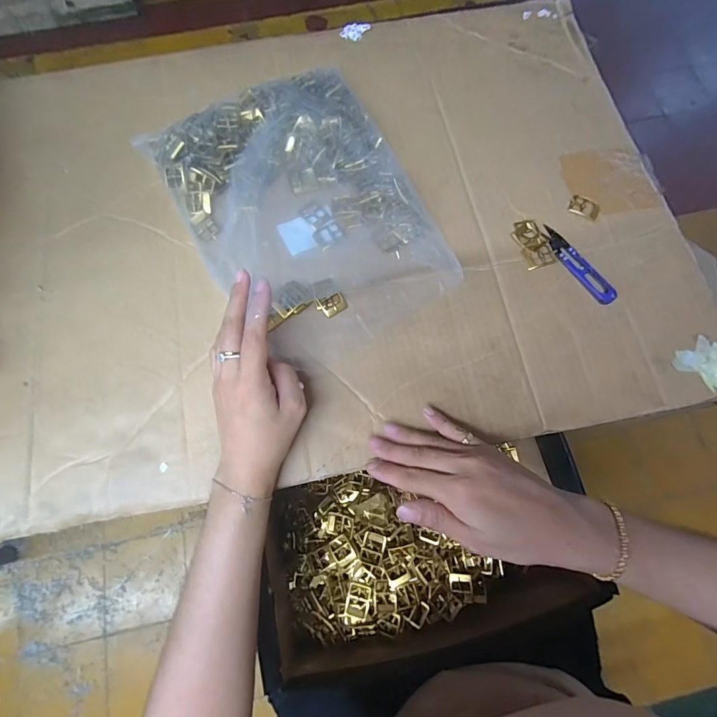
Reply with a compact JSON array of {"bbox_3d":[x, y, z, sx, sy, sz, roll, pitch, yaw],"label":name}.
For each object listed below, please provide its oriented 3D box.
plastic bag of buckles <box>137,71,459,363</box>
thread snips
[{"bbox_3d":[-0.058,-0.153,0.407,0.222,0.034,0.301,-26,75,-7],"label":"plastic bag of buckles"},{"bbox_3d":[0.221,-0.095,0.399,0.022,0.010,0.098,-31,75,-8],"label":"thread snips"}]

